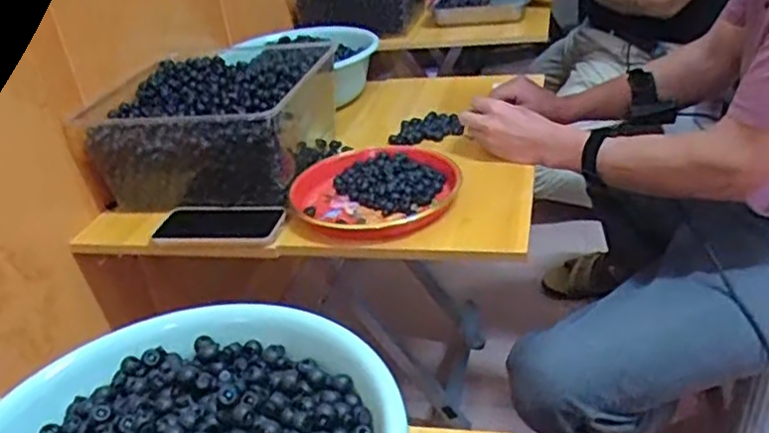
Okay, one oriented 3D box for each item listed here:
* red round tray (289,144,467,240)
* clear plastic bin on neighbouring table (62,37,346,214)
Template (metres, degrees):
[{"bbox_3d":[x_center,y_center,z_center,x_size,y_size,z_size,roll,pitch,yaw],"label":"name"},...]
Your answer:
[{"bbox_3d":[-0.011,-0.041,0.894,0.210,0.027,0.213,-5,30,3],"label":"red round tray"},{"bbox_3d":[-0.232,-0.146,1.007,0.285,0.129,0.330,2,31,15],"label":"clear plastic bin on neighbouring table"}]

